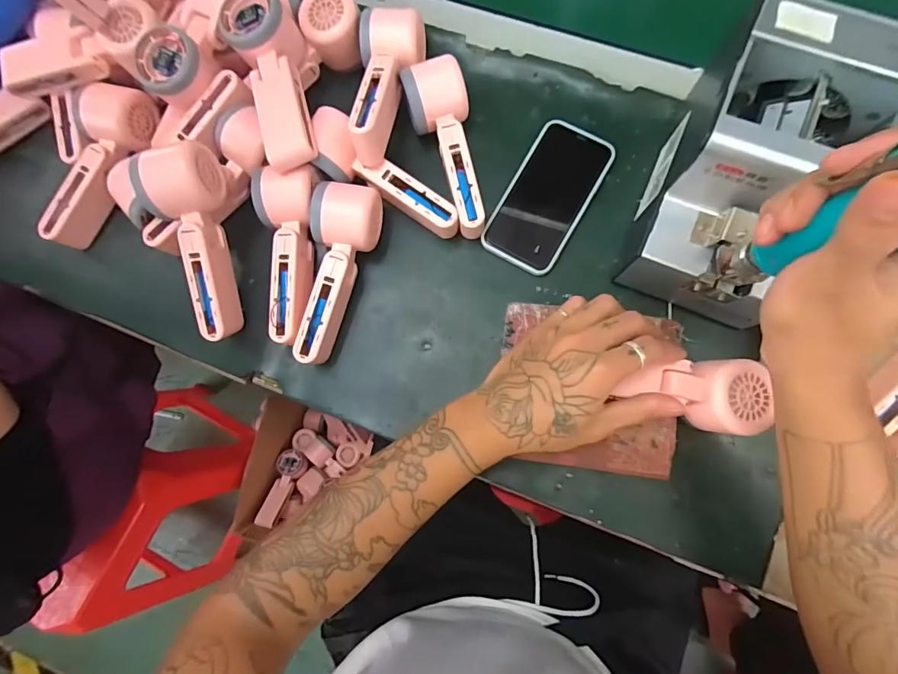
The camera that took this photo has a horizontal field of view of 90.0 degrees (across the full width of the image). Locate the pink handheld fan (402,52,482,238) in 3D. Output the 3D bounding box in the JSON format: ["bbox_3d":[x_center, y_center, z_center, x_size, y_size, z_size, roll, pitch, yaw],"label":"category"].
[{"bbox_3d":[-0.002,-0.171,0.419,0.055,0.061,0.149,-11,81,3],"label":"pink handheld fan"}]

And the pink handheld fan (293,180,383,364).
[{"bbox_3d":[-0.104,-0.055,0.413,0.054,0.057,0.164,11,83,6],"label":"pink handheld fan"}]

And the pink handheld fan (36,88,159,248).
[{"bbox_3d":[-0.349,-0.171,0.433,0.049,0.056,0.164,25,84,7],"label":"pink handheld fan"}]

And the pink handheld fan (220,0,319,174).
[{"bbox_3d":[-0.153,-0.231,0.405,0.058,0.045,0.166,-20,81,1],"label":"pink handheld fan"}]

